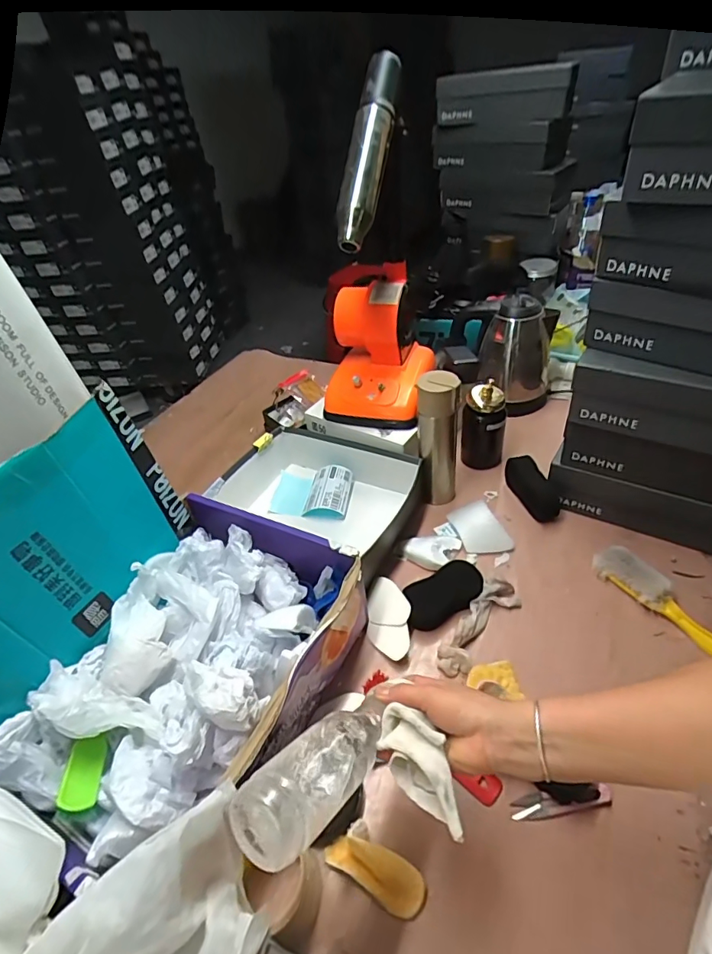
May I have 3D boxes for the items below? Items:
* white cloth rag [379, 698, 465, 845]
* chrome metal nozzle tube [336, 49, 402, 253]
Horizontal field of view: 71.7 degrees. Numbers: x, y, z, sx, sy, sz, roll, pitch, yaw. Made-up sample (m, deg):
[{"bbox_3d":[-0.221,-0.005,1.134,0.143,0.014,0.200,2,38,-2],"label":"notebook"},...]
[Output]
[{"bbox_3d":[0.055,0.241,0.409,0.046,0.023,0.102,-23,53,-17],"label":"white cloth rag"},{"bbox_3d":[0.012,-0.434,0.653,0.058,0.249,0.047,14,6,22],"label":"chrome metal nozzle tube"}]

